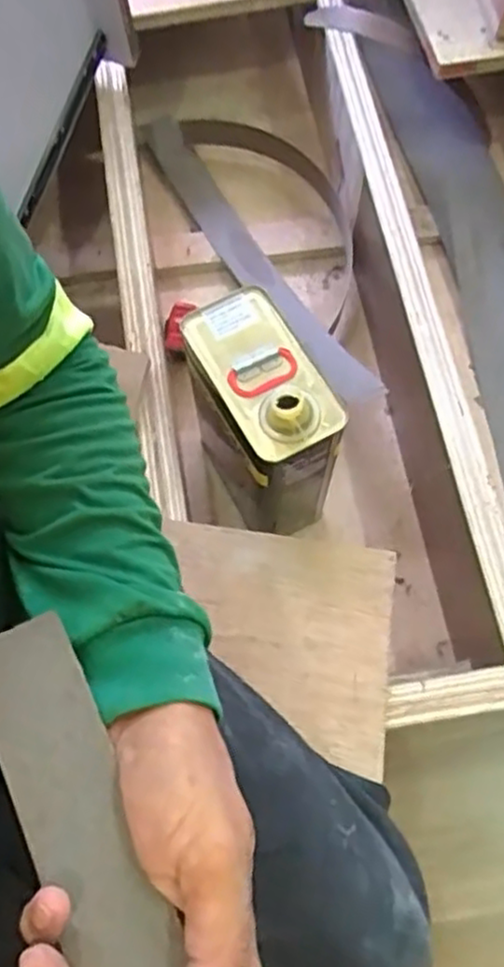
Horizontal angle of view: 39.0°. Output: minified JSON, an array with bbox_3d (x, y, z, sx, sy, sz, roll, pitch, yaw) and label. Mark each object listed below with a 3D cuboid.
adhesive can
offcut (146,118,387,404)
[{"bbox_3d":[0.009,-0.056,0.747,0.097,0.254,0.180,-28,70,-10],"label":"adhesive can"},{"bbox_3d":[-0.004,-0.304,0.957,0.058,0.058,0.565,-30,71,-10],"label":"offcut"}]

